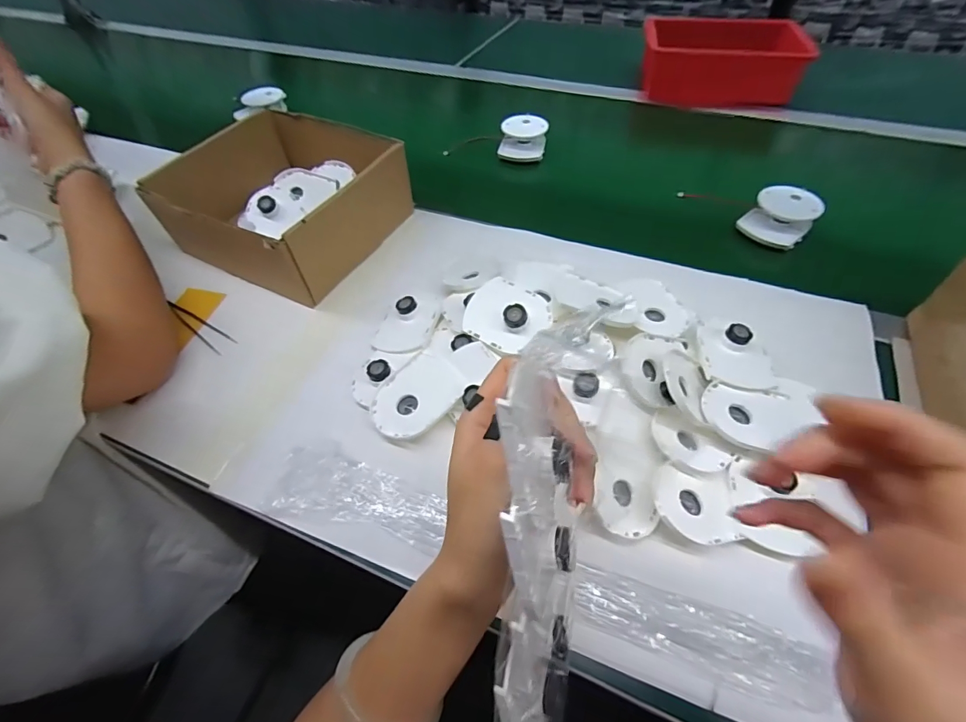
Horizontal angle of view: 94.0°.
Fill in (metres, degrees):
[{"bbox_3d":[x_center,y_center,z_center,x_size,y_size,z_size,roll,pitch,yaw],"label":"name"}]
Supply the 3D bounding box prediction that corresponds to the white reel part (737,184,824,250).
[{"bbox_3d":[0.330,-0.162,0.501,0.064,0.035,0.066,36,61,27],"label":"white reel part"}]

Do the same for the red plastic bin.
[{"bbox_3d":[0.382,-0.493,0.744,0.233,0.091,0.169,7,52,9],"label":"red plastic bin"}]

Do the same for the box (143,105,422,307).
[{"bbox_3d":[-0.223,-0.184,0.513,0.222,0.087,0.209,22,56,19],"label":"box"}]

